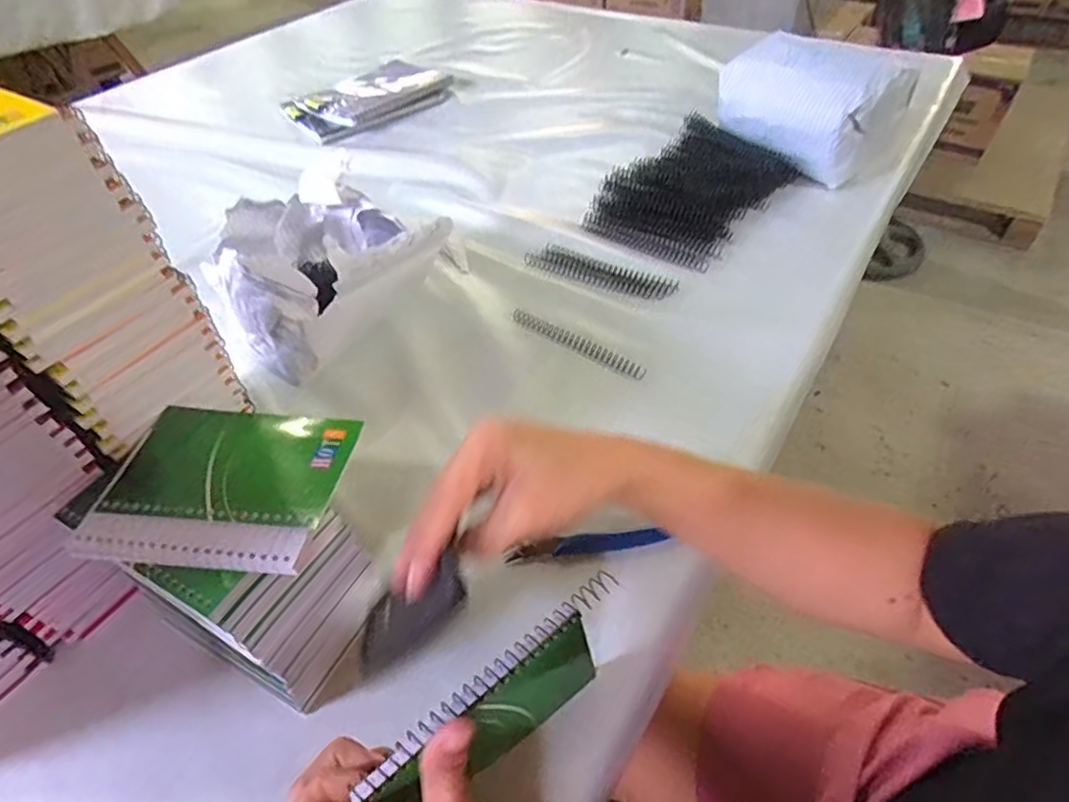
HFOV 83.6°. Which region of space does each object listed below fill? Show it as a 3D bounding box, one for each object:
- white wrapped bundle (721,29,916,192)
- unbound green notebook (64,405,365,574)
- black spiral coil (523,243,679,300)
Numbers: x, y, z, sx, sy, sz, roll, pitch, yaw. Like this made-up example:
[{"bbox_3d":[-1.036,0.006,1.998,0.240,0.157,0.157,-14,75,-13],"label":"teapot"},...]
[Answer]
[{"bbox_3d":[0.359,-0.380,0.768,0.147,0.127,0.203,-29,54,-20],"label":"white wrapped bundle"},{"bbox_3d":[-0.178,0.044,0.340,0.133,0.009,0.101,3,46,8],"label":"unbound green notebook"},{"bbox_3d":[0.069,-0.140,0.639,0.165,0.012,0.034,23,55,22],"label":"black spiral coil"}]

